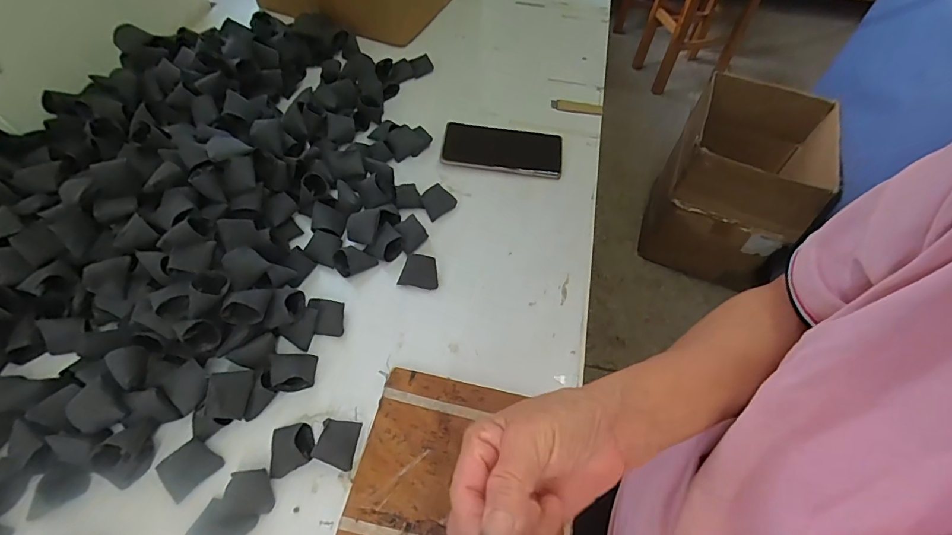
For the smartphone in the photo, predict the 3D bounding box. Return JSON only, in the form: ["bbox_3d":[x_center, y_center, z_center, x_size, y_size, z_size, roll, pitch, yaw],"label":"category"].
[{"bbox_3d":[0.036,-0.160,0.617,0.160,0.014,0.082,8,57,1],"label":"smartphone"}]

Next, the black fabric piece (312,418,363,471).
[{"bbox_3d":[-0.121,0.153,0.399,0.034,0.017,0.039,14,57,5],"label":"black fabric piece"}]

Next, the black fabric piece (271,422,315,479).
[{"bbox_3d":[-0.160,0.156,0.393,0.036,0.017,0.041,-7,58,-9],"label":"black fabric piece"}]

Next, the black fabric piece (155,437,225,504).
[{"bbox_3d":[-0.244,0.170,0.383,0.034,0.013,0.041,36,62,17],"label":"black fabric piece"}]

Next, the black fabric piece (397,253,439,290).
[{"bbox_3d":[-0.061,0.004,0.496,0.041,0.025,0.028,10,57,2],"label":"black fabric piece"}]

